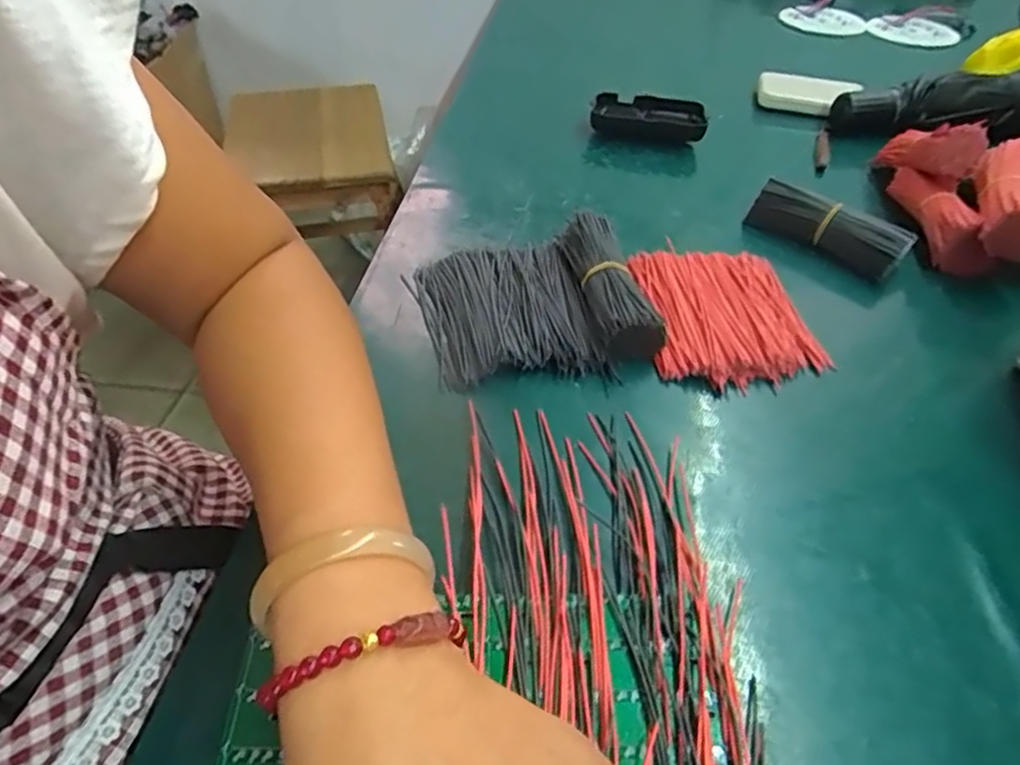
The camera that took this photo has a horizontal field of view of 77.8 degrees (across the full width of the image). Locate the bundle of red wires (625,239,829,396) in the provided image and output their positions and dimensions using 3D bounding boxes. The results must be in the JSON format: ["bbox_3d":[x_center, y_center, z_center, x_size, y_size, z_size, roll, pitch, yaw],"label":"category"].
[{"bbox_3d":[0.141,-0.048,0.421,0.108,0.013,0.122,-6,48,-5],"label":"bundle of red wires"}]

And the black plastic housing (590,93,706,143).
[{"bbox_3d":[0.135,-0.258,0.621,0.107,0.031,0.047,8,48,8],"label":"black plastic housing"}]

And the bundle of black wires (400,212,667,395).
[{"bbox_3d":[0.014,-0.054,0.407,0.134,0.033,0.122,-12,49,-10],"label":"bundle of black wires"}]

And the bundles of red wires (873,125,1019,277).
[{"bbox_3d":[0.376,-0.150,0.496,0.108,0.072,0.179,5,48,5],"label":"bundles of red wires"}]

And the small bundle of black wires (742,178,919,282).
[{"bbox_3d":[0.241,-0.120,0.484,0.117,0.034,0.026,31,55,25],"label":"small bundle of black wires"}]

